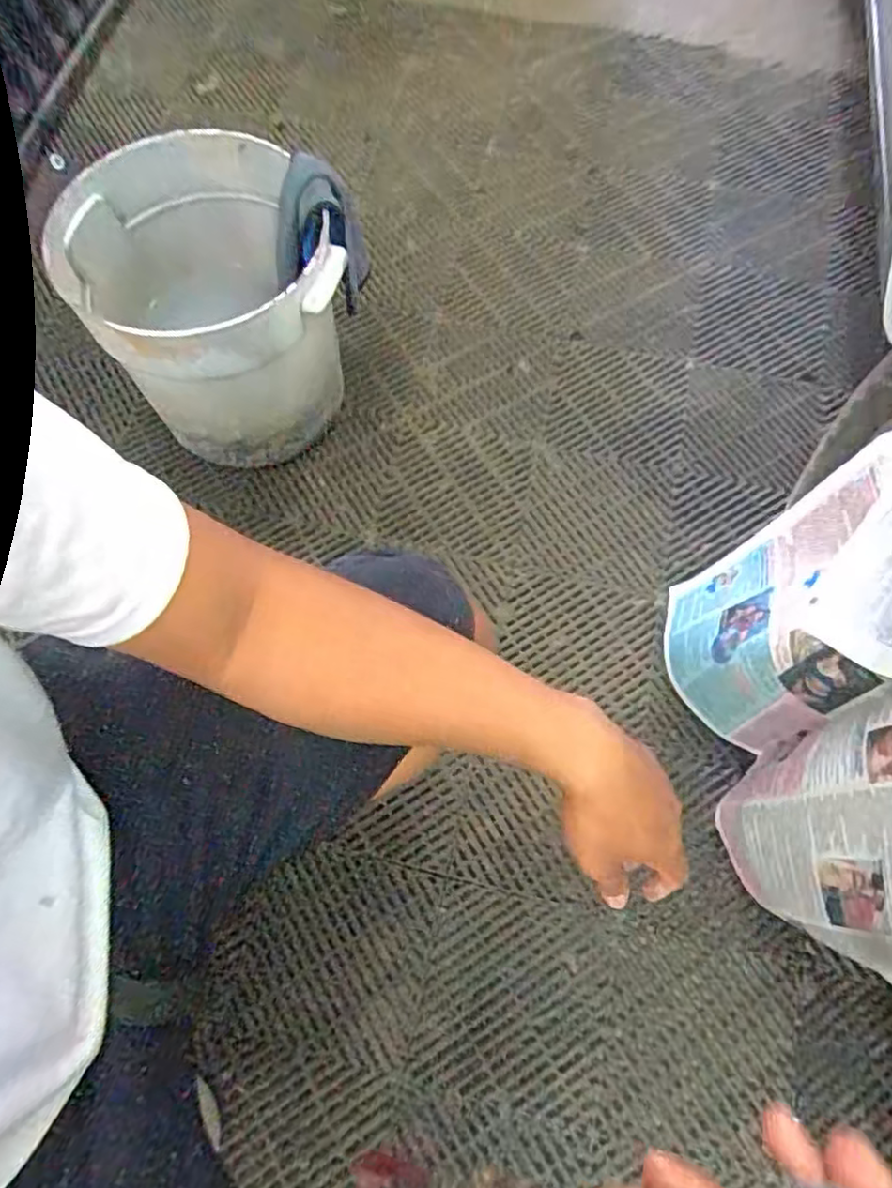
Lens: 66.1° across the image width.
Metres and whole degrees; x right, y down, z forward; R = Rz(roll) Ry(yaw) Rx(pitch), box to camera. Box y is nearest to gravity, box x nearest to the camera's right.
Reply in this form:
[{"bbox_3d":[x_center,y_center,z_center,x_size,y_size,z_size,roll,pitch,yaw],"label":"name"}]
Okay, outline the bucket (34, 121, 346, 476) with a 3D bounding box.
[{"bbox_3d":[-0.264,-0.363,0.867,0.289,0.274,0.304,-4,68,-2],"label":"bucket"}]

